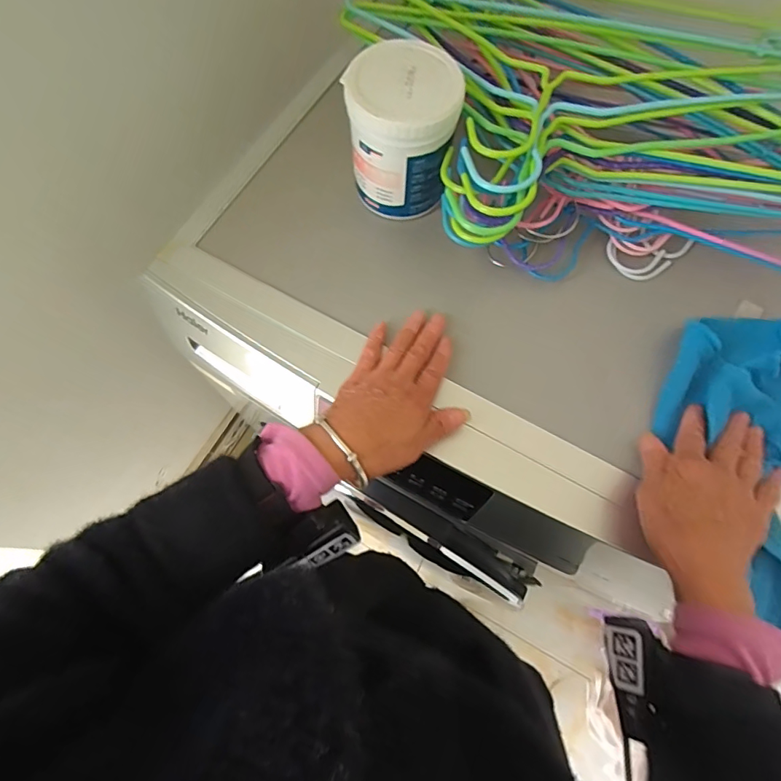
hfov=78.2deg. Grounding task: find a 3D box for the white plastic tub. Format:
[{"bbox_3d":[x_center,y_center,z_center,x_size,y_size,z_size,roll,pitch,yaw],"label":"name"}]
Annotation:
[{"bbox_3d":[0.010,-0.228,0.431,0.097,0.106,0.092,3,70,2],"label":"white plastic tub"}]

